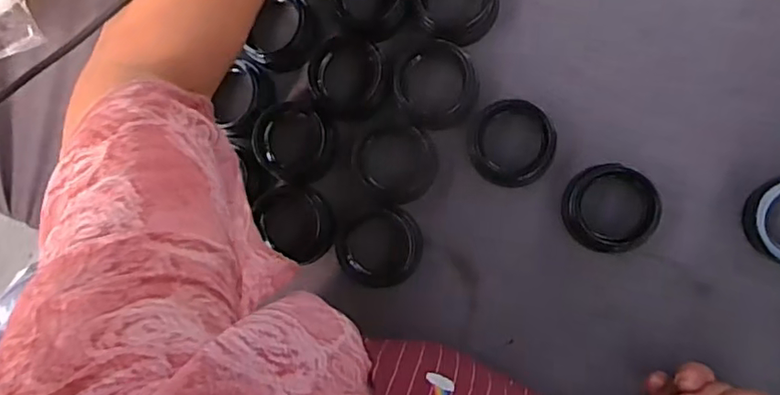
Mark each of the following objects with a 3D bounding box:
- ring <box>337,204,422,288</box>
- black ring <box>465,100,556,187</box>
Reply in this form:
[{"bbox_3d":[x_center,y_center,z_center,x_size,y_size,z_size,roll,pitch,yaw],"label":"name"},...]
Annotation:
[{"bbox_3d":[-0.007,0.040,0.454,0.067,0.011,0.062,-1,87,9],"label":"ring"},{"bbox_3d":[0.094,-0.041,0.437,0.066,0.022,0.062,-1,87,9],"label":"black ring"}]

